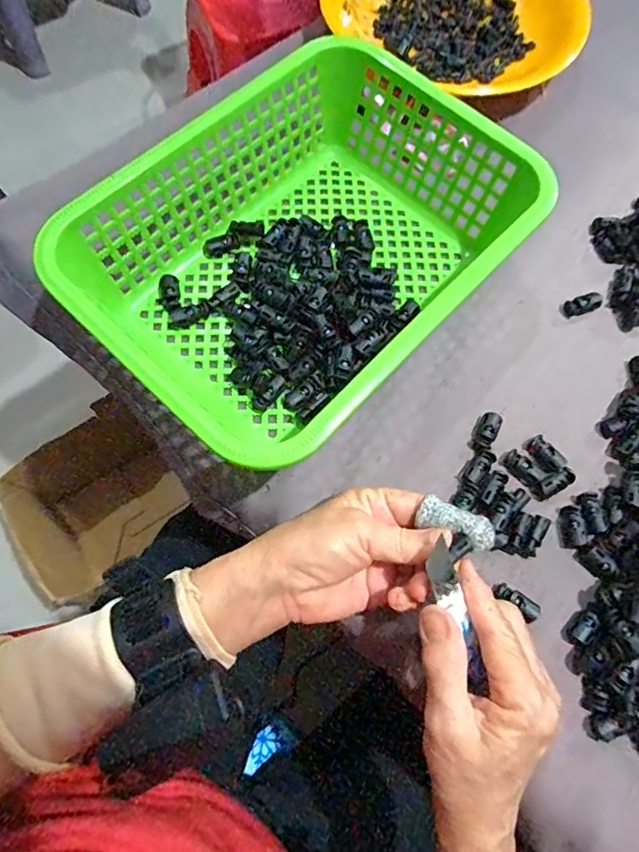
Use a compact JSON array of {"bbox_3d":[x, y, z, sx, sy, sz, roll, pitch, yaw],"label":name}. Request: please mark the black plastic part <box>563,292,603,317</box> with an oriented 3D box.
[{"bbox_3d":[0.206,-0.096,0.396,0.031,0.008,0.014,-18,72,-8],"label":"black plastic part"}]

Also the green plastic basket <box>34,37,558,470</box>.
[{"bbox_3d":[-0.005,-0.120,0.363,0.215,0.089,0.296,43,74,12],"label":"green plastic basket"}]

